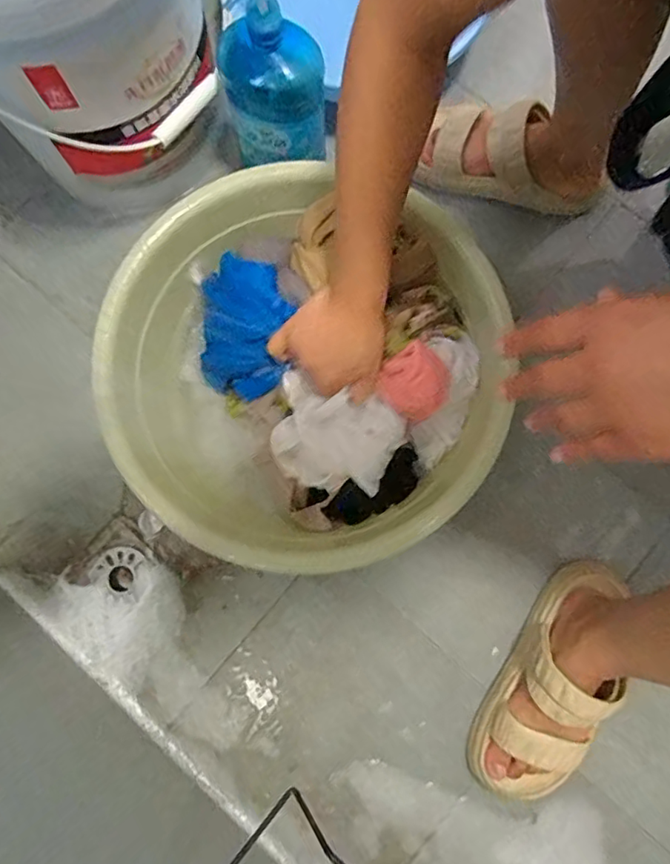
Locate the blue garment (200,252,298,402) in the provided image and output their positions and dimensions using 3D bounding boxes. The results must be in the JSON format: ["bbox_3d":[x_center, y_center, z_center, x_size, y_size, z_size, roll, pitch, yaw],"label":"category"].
[{"bbox_3d":[-0.098,-0.114,0.596,0.100,0.098,0.143,3,80,1],"label":"blue garment"}]

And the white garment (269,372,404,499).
[{"bbox_3d":[-0.001,0.005,0.556,0.125,0.050,0.096,14,80,3],"label":"white garment"}]

